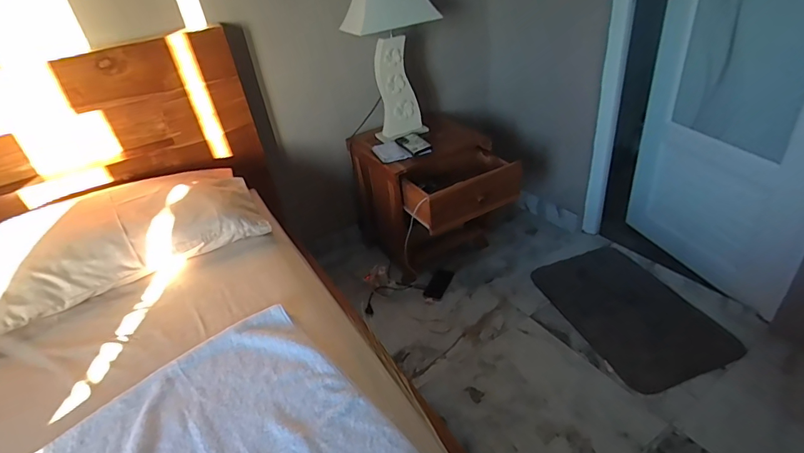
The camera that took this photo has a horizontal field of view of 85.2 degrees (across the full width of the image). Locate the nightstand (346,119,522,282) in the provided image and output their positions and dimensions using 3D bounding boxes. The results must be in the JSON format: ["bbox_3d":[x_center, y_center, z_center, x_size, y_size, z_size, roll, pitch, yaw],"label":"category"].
[{"bbox_3d":[0.118,-0.100,1.735,0.430,0.461,0.603,-23,36,-21],"label":"nightstand"}]

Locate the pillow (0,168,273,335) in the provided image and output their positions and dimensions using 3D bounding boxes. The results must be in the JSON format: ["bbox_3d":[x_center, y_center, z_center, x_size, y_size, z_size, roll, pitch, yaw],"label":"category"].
[{"bbox_3d":[-0.741,0.001,1.195,0.642,0.133,0.378,-24,38,-24],"label":"pillow"}]

